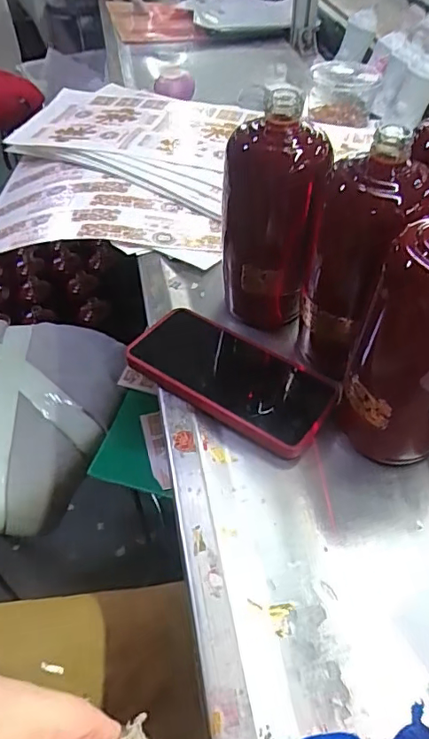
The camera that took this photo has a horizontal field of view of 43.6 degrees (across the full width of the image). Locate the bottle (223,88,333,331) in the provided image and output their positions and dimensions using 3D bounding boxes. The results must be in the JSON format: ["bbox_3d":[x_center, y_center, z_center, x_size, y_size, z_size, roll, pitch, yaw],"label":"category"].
[{"bbox_3d":[0.048,-0.120,0.446,0.081,0.177,0.072,1,46,1],"label":"bottle"}]

